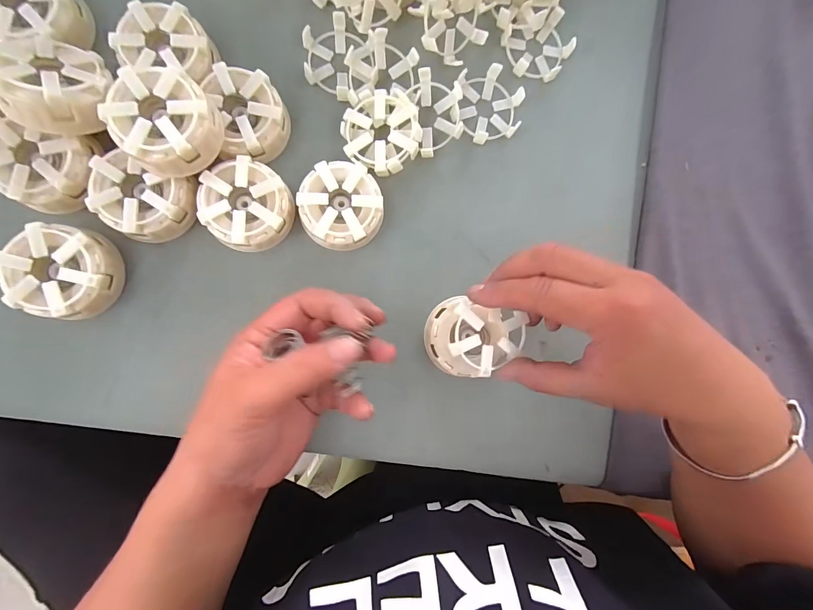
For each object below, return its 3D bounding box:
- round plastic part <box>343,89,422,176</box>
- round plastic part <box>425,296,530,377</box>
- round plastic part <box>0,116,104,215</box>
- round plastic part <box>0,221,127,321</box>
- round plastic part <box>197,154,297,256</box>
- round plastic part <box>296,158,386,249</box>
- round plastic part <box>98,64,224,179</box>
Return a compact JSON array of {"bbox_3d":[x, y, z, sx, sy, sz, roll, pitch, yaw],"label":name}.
[{"bbox_3d":[-0.019,-0.130,0.272,0.058,0.027,0.054,0,90,-6],"label":"round plastic part"},{"bbox_3d":[0.051,0.025,0.263,0.058,0.040,0.053,20,88,-6],"label":"round plastic part"},{"bbox_3d":[-0.242,-0.090,0.235,0.055,0.022,0.052,5,90,-6],"label":"round plastic part"},{"bbox_3d":[-0.230,-0.022,0.241,0.055,0.033,0.059,0,90,-6],"label":"round plastic part"},{"bbox_3d":[-0.116,-0.071,0.261,0.060,0.032,0.059,0,90,-6],"label":"round plastic part"},{"bbox_3d":[-0.049,-0.073,0.269,0.059,0.030,0.061,0,90,-6],"label":"round plastic part"},{"bbox_3d":[-0.153,-0.115,0.227,0.058,0.030,0.058,0,89,-9],"label":"round plastic part"}]

